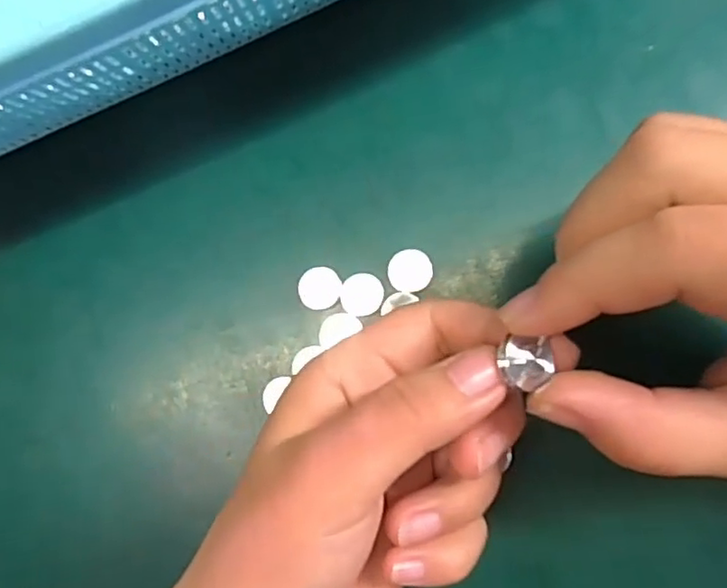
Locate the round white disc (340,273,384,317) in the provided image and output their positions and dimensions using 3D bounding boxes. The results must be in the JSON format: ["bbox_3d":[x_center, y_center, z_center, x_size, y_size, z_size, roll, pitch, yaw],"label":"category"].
[{"bbox_3d":[0.000,0.000,0.222,0.015,0.004,0.015,0,86,5],"label":"round white disc"}]

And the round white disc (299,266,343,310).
[{"bbox_3d":[-0.016,-0.002,0.222,0.015,0.004,0.015,0,86,5],"label":"round white disc"}]

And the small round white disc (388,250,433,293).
[{"bbox_3d":[0.017,-0.008,0.222,0.015,0.004,0.015,0,86,5],"label":"small round white disc"}]

